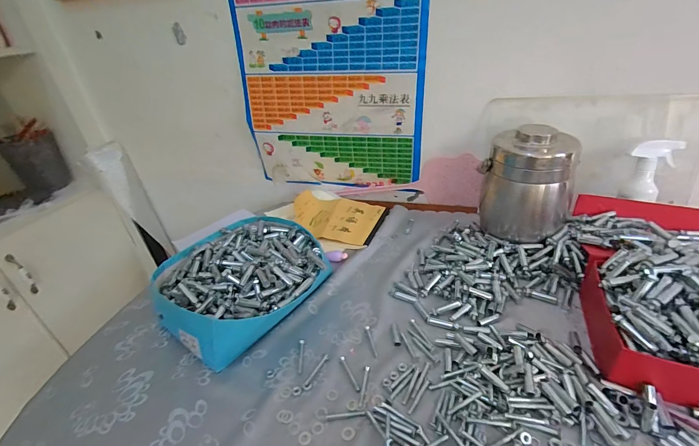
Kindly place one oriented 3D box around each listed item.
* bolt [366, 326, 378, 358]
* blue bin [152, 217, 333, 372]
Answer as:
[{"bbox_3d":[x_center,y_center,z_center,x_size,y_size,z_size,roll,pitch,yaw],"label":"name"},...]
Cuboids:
[{"bbox_3d":[0.036,0.187,0.533,0.007,0.004,0.061,-11,33,-7],"label":"bolt"},{"bbox_3d":[-0.195,0.101,0.625,0.287,0.092,0.286,21,42,35],"label":"blue bin"}]

